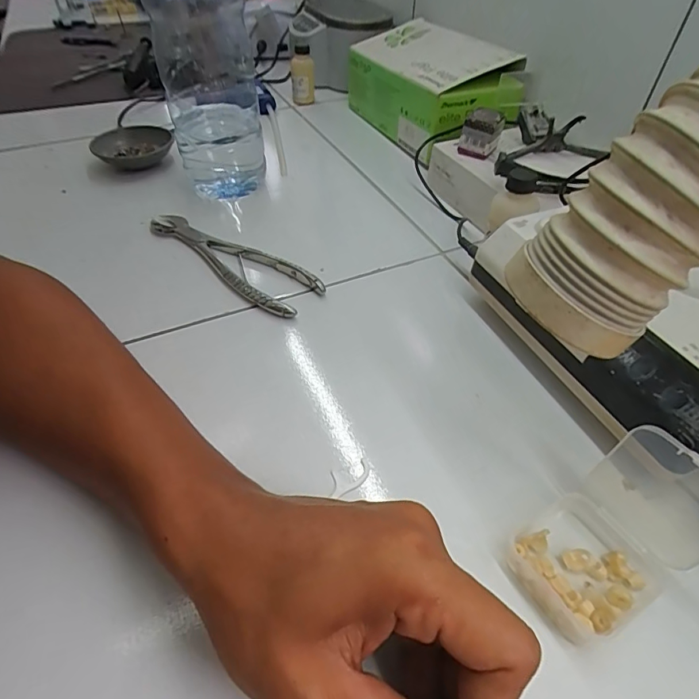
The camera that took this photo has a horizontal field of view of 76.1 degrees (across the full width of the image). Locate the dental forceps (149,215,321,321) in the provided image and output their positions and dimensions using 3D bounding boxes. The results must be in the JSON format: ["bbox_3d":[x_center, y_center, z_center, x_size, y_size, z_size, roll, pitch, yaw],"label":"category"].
[{"bbox_3d":[-0.110,-0.078,0.395,0.187,0.016,0.052,27,53,22],"label":"dental forceps"}]

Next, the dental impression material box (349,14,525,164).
[{"bbox_3d":[0.093,-0.332,0.565,0.117,0.097,0.249,-18,50,-17],"label":"dental impression material box"}]

